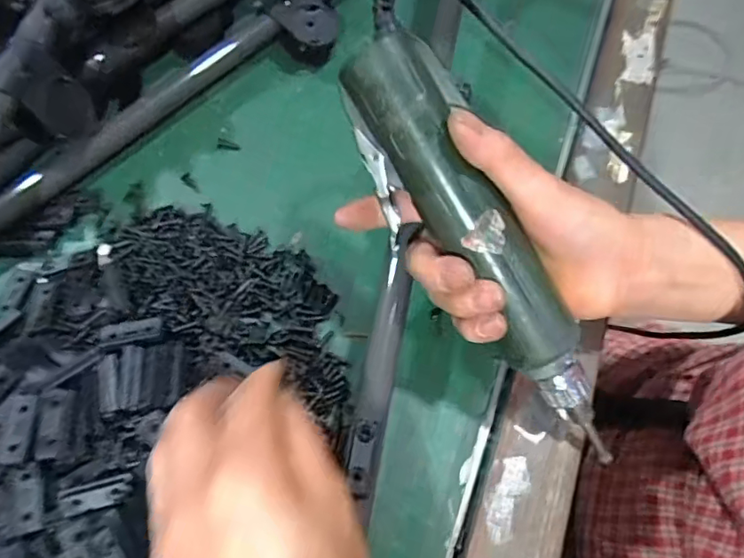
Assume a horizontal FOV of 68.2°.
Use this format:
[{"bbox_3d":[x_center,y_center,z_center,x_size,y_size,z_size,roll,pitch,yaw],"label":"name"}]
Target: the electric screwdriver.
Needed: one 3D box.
[{"bbox_3d":[0.056,-0.015,0.269,0.041,0.036,0.218,-37,99,-19],"label":"electric screwdriver"}]

